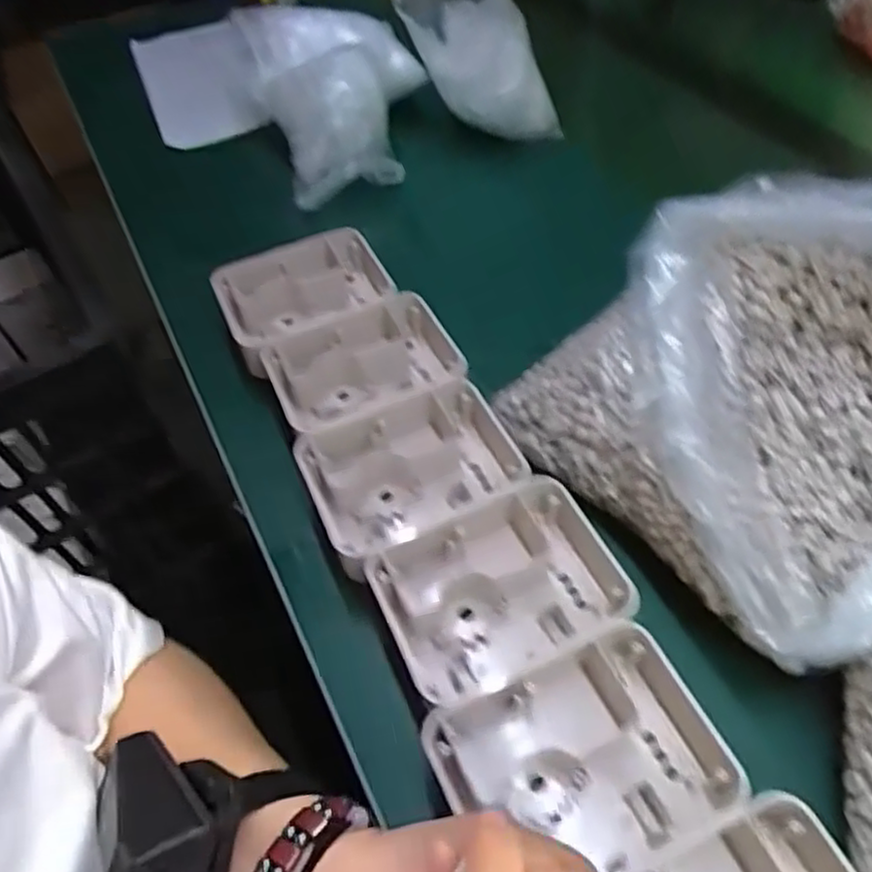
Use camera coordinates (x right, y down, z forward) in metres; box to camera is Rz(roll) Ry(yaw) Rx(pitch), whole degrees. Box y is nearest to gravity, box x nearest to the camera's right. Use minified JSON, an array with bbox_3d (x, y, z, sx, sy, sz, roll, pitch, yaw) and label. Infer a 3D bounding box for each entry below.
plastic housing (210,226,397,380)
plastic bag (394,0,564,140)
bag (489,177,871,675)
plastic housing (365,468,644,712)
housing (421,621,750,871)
[{"bbox_3d":[-0.101,-0.109,0.561,0.131,0.047,0.100,-22,51,-13],"label":"plastic housing"},{"bbox_3d":[0.047,-0.348,0.656,0.090,0.203,0.095,-13,40,38],"label":"plastic bag"},{"bbox_3d":[0.195,-0.034,0.394,0.215,0.152,0.266,-29,53,-18],"label":"bag"},{"bbox_3d":[0.039,0.091,0.407,0.137,0.046,0.103,-22,51,-13],"label":"plastic housing"},{"bbox_3d":[0.074,0.160,0.345,0.138,0.044,0.102,-21,51,-12],"label":"housing"}]

